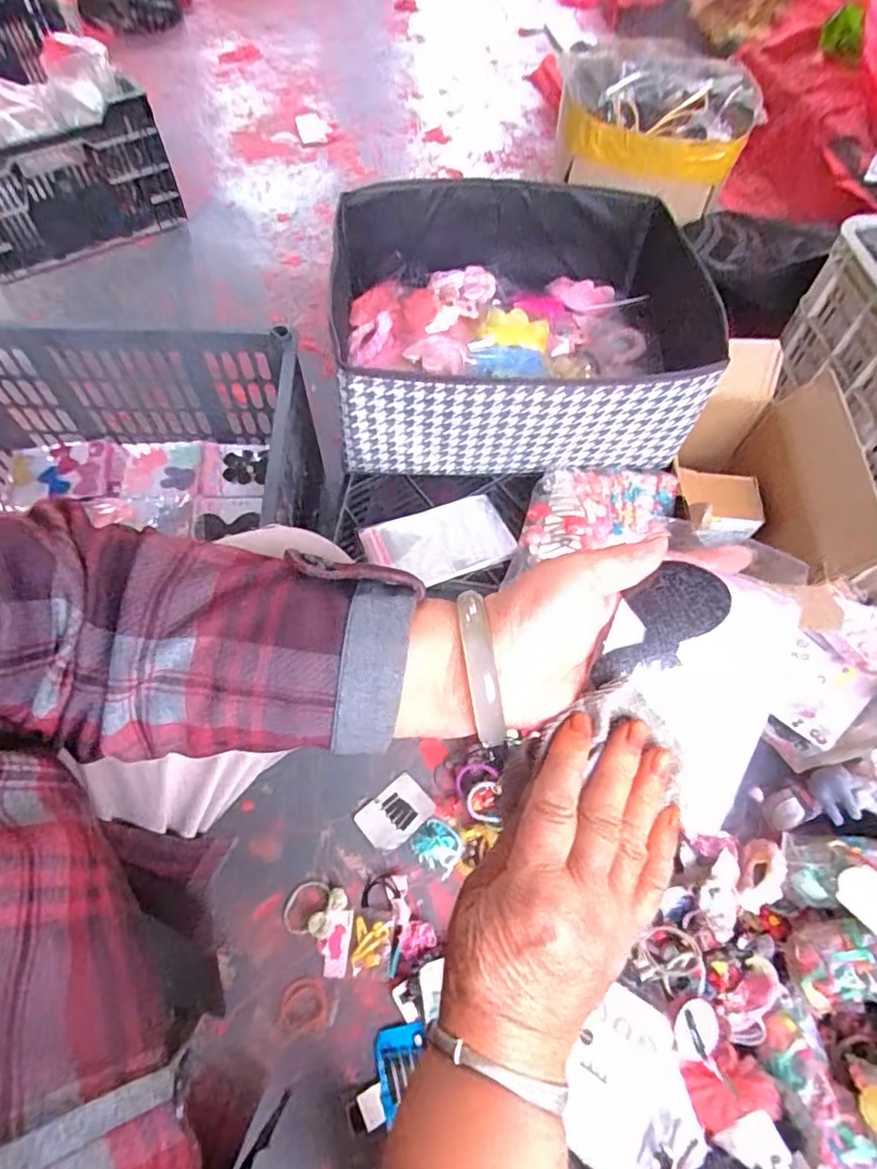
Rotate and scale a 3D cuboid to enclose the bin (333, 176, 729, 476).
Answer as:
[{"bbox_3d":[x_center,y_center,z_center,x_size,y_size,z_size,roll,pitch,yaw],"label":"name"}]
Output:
[{"bbox_3d":[0.101,-0.311,0.725,0.446,0.157,0.340,-2,63,-3],"label":"bin"}]

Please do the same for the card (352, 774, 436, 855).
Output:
[{"bbox_3d":[-0.054,0.282,0.732,0.086,0.006,0.062,-39,70,-20],"label":"card"}]

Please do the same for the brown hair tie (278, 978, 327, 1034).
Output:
[{"bbox_3d":[-0.146,0.452,0.638,0.051,0.009,0.047,1,63,-2],"label":"brown hair tie"}]

